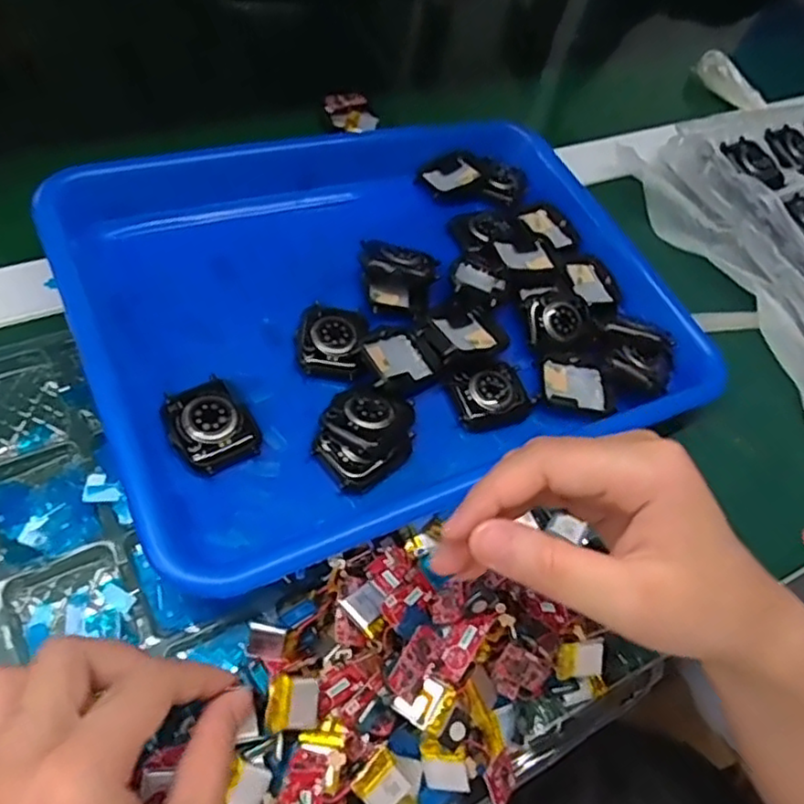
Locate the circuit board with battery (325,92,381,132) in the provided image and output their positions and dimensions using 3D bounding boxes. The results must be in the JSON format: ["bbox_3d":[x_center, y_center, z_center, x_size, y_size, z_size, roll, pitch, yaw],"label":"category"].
[{"bbox_3d":[-0.036,-0.206,0.475,0.033,0.011,0.039,-19,65,-21],"label":"circuit board with battery"}]

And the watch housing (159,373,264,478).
[{"bbox_3d":[-0.088,0.011,0.307,0.036,0.016,0.045,-26,67,-24],"label":"watch housing"}]

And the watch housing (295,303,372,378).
[{"bbox_3d":[-0.036,-0.033,0.345,0.035,0.008,0.043,9,58,-6],"label":"watch housing"}]

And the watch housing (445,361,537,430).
[{"bbox_3d":[0.048,-0.003,0.354,0.043,0.011,0.033,-16,64,-20],"label":"watch housing"}]

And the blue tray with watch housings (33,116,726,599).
[{"bbox_3d":[-0.006,-0.067,0.370,0.316,0.032,0.253,-18,65,-23],"label":"blue tray with watch housings"}]

